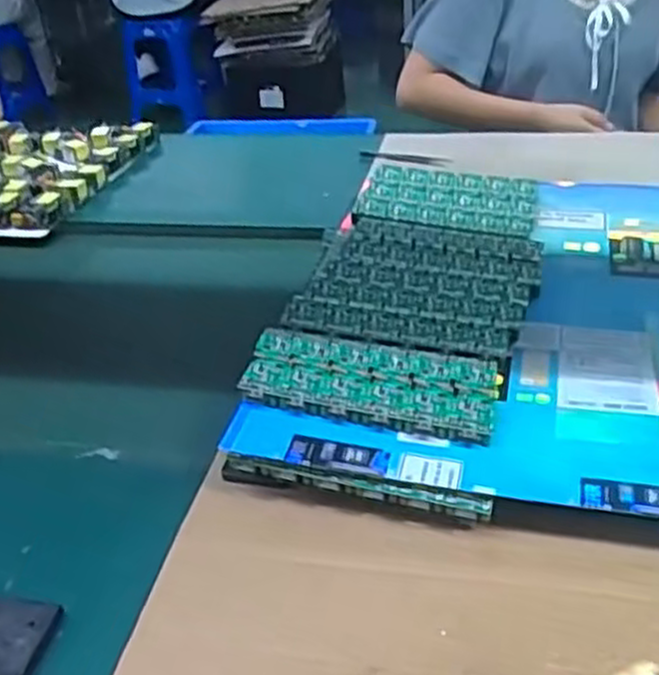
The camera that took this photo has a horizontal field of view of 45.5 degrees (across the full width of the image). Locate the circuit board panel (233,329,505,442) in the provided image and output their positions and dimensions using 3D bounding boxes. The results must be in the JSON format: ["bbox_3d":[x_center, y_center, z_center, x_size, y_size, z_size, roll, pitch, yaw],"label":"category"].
[{"bbox_3d":[0.031,0.030,0.567,0.177,0.011,0.087,9,34,11],"label":"circuit board panel"}]

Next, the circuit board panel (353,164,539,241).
[{"bbox_3d":[0.125,-0.146,0.825,0.177,0.005,0.132,9,38,13],"label":"circuit board panel"}]

